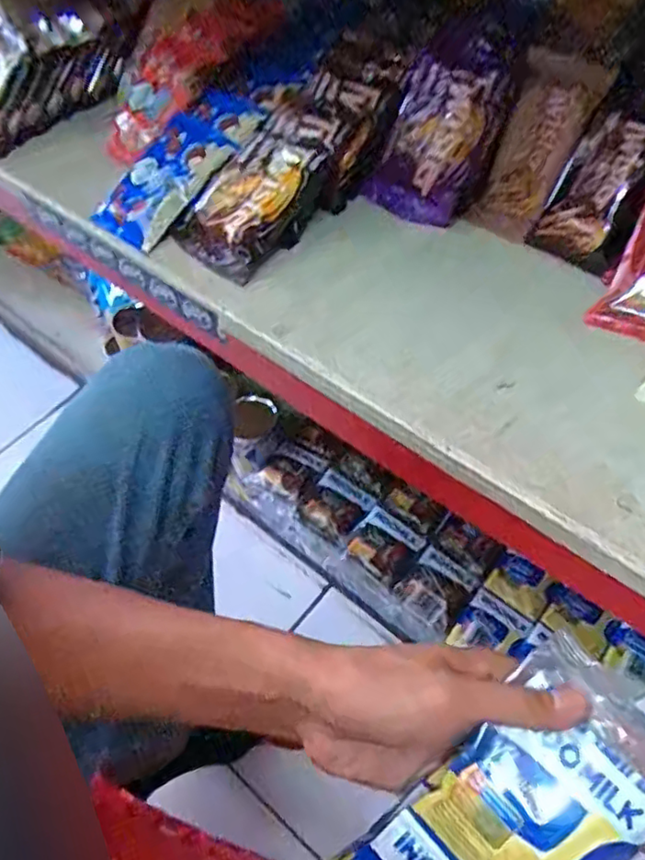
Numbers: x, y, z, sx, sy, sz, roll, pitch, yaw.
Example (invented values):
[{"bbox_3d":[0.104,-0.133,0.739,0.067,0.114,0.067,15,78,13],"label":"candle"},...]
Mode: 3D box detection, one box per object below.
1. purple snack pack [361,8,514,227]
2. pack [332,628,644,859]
[{"bbox_3d":[0.111,-0.278,0.554,0.096,0.172,0.026,26,19,19],"label":"purple snack pack"},{"bbox_3d":[0.081,0.195,0.290,0.195,0.035,0.083,-46,59,8],"label":"pack"}]

